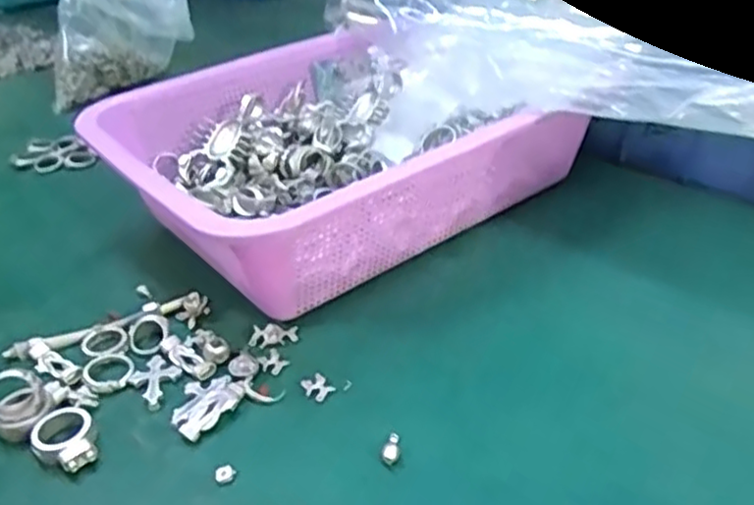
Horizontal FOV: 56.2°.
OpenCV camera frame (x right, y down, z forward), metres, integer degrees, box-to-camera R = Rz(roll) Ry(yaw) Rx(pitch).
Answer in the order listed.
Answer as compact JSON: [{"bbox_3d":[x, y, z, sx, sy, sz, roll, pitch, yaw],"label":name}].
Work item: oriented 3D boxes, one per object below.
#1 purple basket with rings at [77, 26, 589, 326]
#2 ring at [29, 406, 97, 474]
[{"bbox_3d":[-0.028,-0.059,0.459,0.252,0.082,0.215,-25,37,-29],"label":"purple basket with rings"},{"bbox_3d":[-0.139,0.084,0.315,0.025,0.012,0.034,-23,36,-26],"label":"ring"}]

